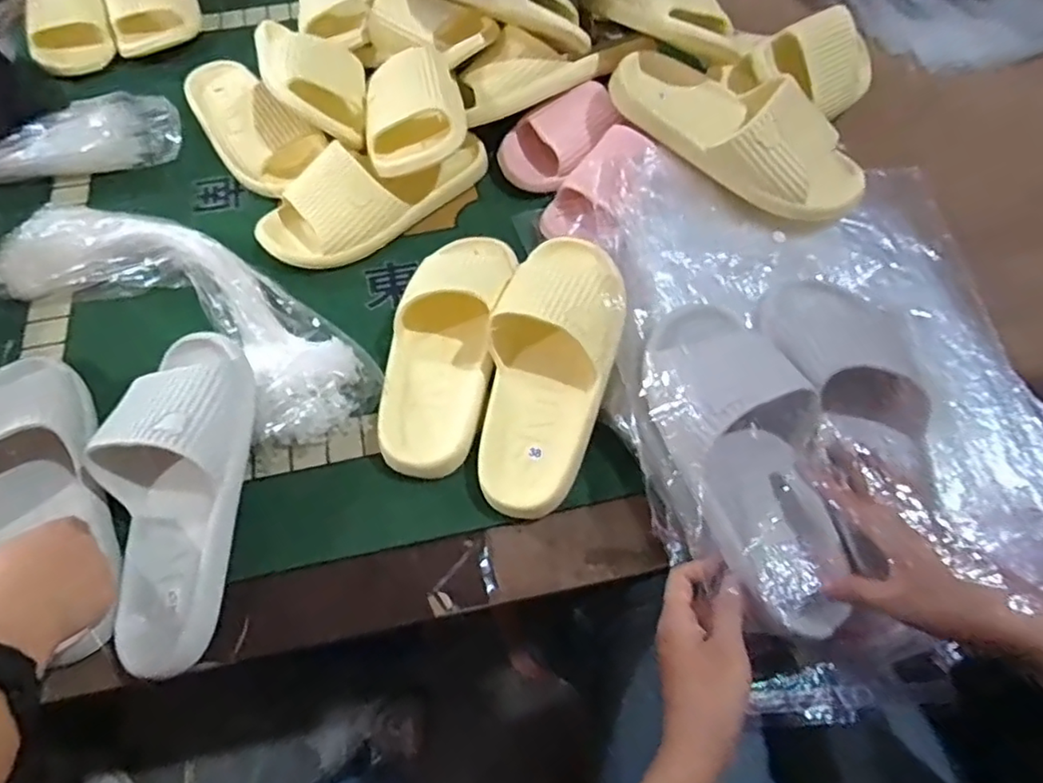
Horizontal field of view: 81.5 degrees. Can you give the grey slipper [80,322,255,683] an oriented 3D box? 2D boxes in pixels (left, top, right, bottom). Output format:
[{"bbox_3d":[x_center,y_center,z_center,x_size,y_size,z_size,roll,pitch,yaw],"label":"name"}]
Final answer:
[{"bbox_3d":[-0.275,0.070,0.467,0.113,0.062,0.267,-2,61,-3],"label":"grey slipper"}]

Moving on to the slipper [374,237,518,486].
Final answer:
[{"bbox_3d":[-0.068,-0.053,0.547,0.095,0.061,0.250,8,61,3],"label":"slipper"}]

